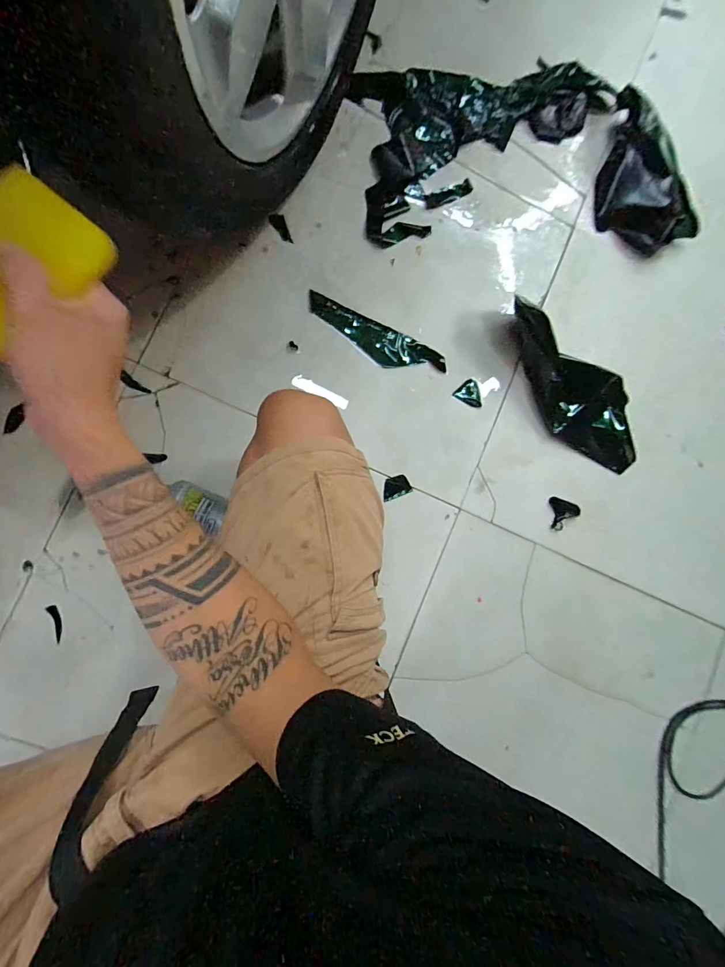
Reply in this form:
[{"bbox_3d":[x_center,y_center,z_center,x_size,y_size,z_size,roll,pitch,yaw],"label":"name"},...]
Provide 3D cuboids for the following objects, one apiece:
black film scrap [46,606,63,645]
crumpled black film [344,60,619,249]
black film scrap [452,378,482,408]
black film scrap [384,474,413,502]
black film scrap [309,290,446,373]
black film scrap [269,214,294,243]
[{"bbox_3d":[-0.479,0.220,0.632,0.015,0.004,0.058,-18,91,-9],"label":"black film scrap"},{"bbox_3d":[0.197,-0.682,0.743,0.546,0.039,0.290,-31,93,-8],"label":"crumpled black film"},{"bbox_3d":[0.200,-0.162,0.743,0.053,0.012,0.042,45,83,-5],"label":"black film scrap"},{"bbox_3d":[0.060,0.007,0.718,0.052,0.005,0.038,-22,100,-3],"label":"black film scrap"},{"bbox_3d":[0.023,-0.254,0.716,0.260,0.016,0.067,24,85,-7],"label":"black film scrap"},{"bbox_3d":[-0.143,-0.446,0.708,0.026,0.006,0.051,-20,97,-7],"label":"black film scrap"}]

